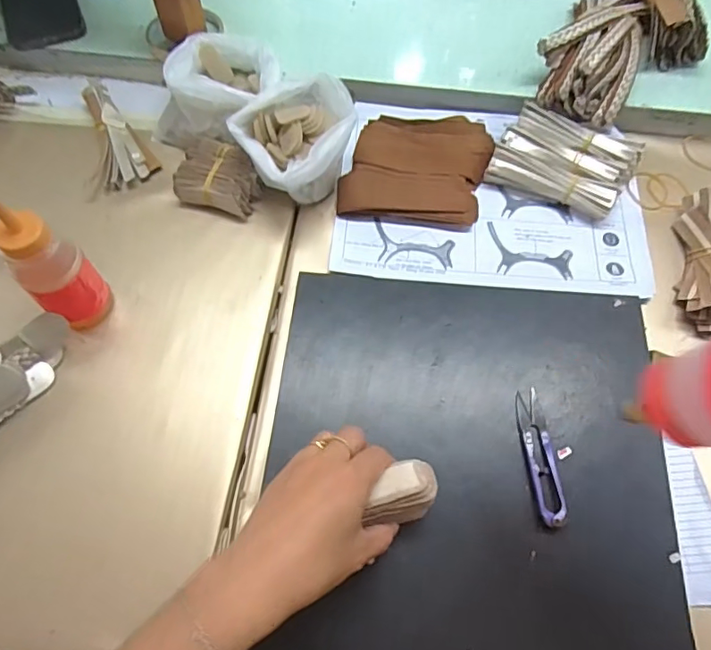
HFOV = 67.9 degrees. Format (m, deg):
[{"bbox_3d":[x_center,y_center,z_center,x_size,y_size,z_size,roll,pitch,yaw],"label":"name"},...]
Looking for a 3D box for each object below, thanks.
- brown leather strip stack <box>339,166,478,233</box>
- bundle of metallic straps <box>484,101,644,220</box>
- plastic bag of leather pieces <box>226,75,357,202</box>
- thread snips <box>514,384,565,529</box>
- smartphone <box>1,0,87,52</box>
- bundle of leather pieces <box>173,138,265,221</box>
[{"bbox_3d":[0.051,-0.127,0.512,0.133,0.021,0.053,9,65,3],"label":"brown leather strip stack"},{"bbox_3d":[0.208,-0.163,0.532,0.126,0.029,0.091,27,67,11],"label":"bundle of metallic straps"},{"bbox_3d":[-0.052,-0.171,0.506,0.113,0.068,0.097,-33,70,-15],"label":"plastic bag of leather pieces"},{"bbox_3d":[0.140,0.098,0.400,0.023,0.013,0.101,-4,65,-3],"label":"thread snips"},{"bbox_3d":[-0.360,-0.372,0.597,0.079,0.006,0.159,-21,67,-11],"label":"smartphone"},{"bbox_3d":[-0.132,-0.145,0.518,0.076,0.034,0.069,17,66,7],"label":"bundle of leather pieces"}]

